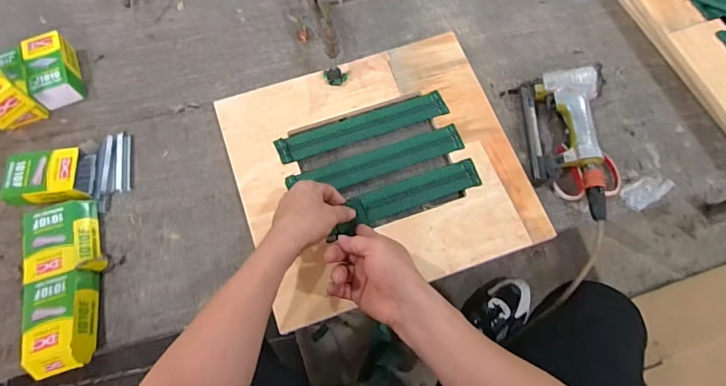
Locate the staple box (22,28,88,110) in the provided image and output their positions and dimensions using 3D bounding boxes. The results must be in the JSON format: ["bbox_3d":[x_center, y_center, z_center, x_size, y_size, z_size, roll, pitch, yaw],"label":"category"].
[{"bbox_3d":[-0.546,-0.217,0.745,0.067,0.056,0.132,-23,69,-8],"label":"staple box"}]

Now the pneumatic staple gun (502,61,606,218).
[{"bbox_3d":[0.326,-0.080,0.667,0.134,0.053,0.260,-4,67,0],"label":"pneumatic staple gun"}]

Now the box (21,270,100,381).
[{"bbox_3d":[-0.420,0.180,0.587,0.090,0.043,0.133,-14,68,-4],"label":"box"}]

